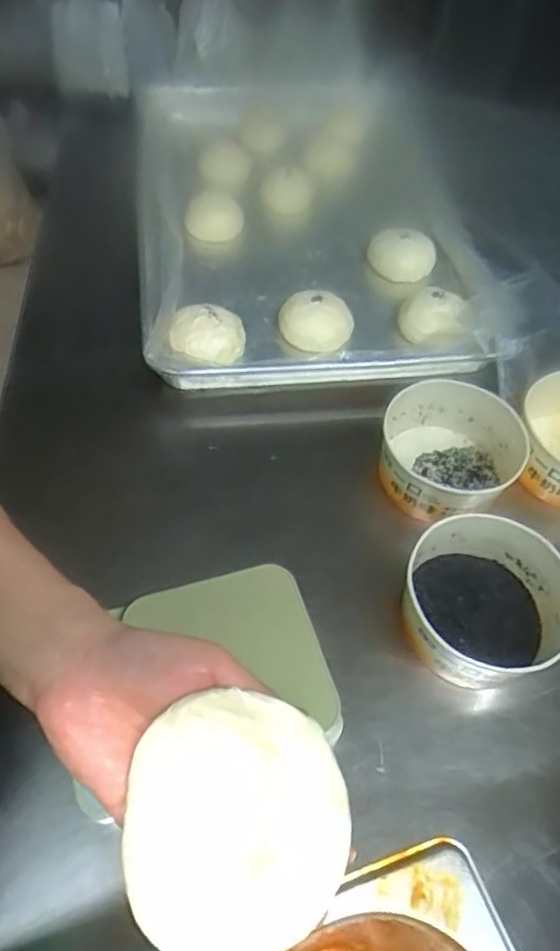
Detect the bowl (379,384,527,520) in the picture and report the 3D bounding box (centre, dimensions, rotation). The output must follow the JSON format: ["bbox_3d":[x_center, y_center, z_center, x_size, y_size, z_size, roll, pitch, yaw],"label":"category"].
[{"bbox_3d":[0.156,-0.017,0.601,0.120,0.079,0.128,2,55,-3],"label":"bowl"}]

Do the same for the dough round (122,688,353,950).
[{"bbox_3d":[-0.019,0.157,0.282,0.099,0.011,0.107,1,76,-2],"label":"dough round"}]

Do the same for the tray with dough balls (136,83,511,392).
[{"bbox_3d":[0.018,-0.367,0.840,0.403,0.074,0.654,-4,55,-7],"label":"tray with dough balls"}]

